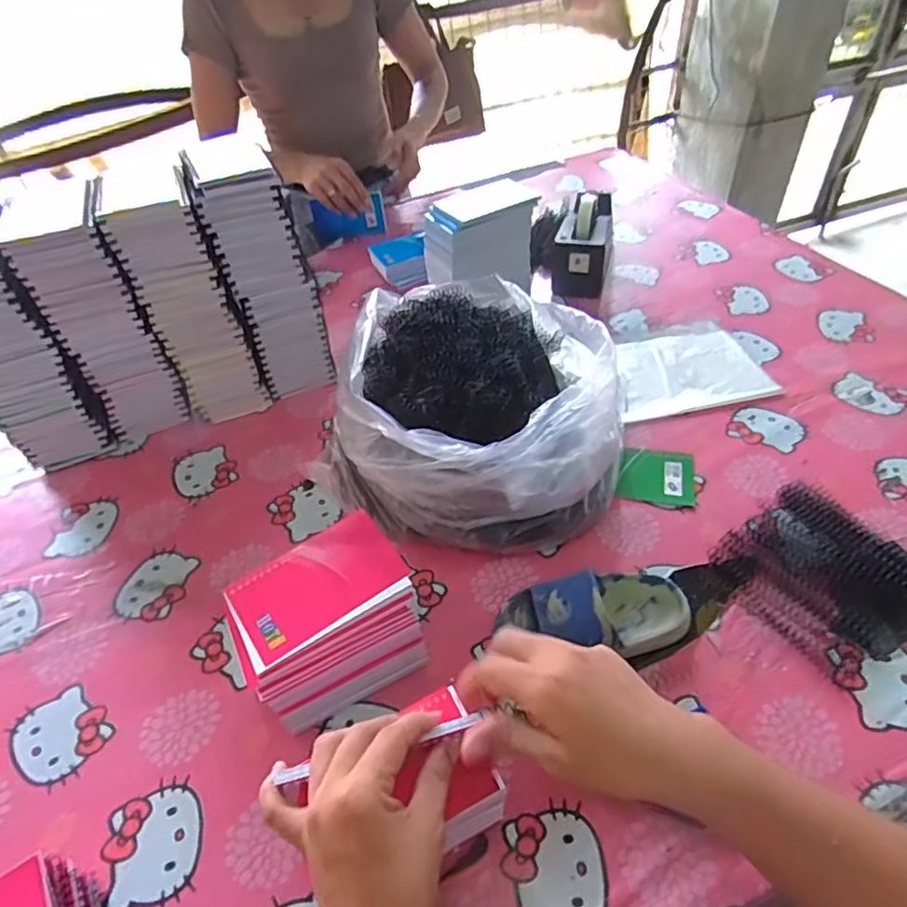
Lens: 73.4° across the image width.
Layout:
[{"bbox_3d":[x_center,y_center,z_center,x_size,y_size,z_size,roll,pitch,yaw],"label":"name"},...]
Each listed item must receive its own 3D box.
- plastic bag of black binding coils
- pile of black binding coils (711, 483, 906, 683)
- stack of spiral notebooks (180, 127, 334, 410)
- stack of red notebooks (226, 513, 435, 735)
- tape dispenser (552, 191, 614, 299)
[{"bbox_3d":[0.038,-0.061,0.678,0.306,0.172,0.328,21,51,23],"label":"plastic bag of black binding coils"},{"bbox_3d":[0.353,0.114,0.582,0.162,0.020,0.164,-27,50,-20],"label":"pile of black binding coils"},{"bbox_3d":[-0.237,-0.222,0.780,0.102,0.288,0.122,-18,47,-12],"label":"stack of spiral notebooks"},{"bbox_3d":[-0.106,0.148,0.527,0.140,0.122,0.105,-22,48,-16],"label":"stack of red notebooks"},{"bbox_3d":[0.213,-0.345,0.978,0.082,0.114,0.197,10,48,14],"label":"tape dispenser"}]

